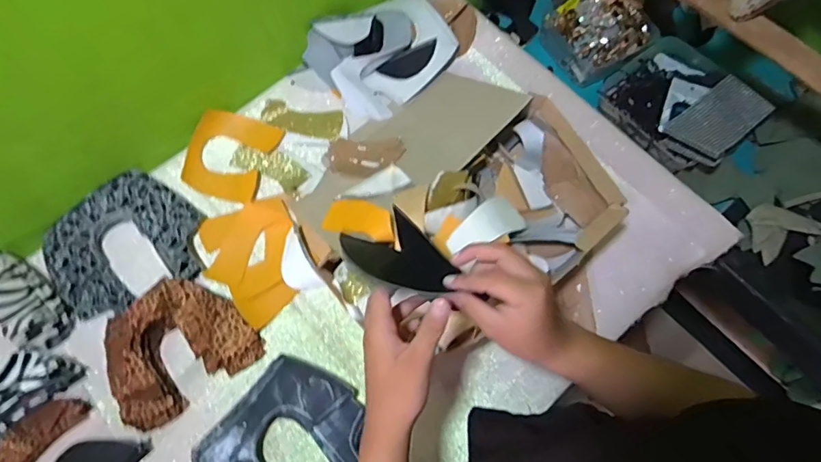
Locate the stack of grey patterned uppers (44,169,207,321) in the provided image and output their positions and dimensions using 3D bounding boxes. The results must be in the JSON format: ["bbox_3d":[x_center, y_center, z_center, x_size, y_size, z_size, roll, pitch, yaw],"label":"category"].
[{"bbox_3d":[-0.385,0.014,0.656,0.192,0.033,0.171,-25,71,-8],"label":"stack of grey patterned uppers"}]

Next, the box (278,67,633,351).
[{"bbox_3d":[0.035,-0.048,0.626,0.342,0.123,0.334,-31,72,-10],"label":"box"}]

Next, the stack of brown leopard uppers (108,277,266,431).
[{"bbox_3d":[-0.295,0.142,0.605,0.177,0.046,0.142,-34,72,-11],"label":"stack of brown leopard uppers"}]

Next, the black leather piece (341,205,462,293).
[{"bbox_3d":[-0.015,0.023,0.434,0.071,0.012,0.102,-49,65,19],"label":"black leather piece"}]

